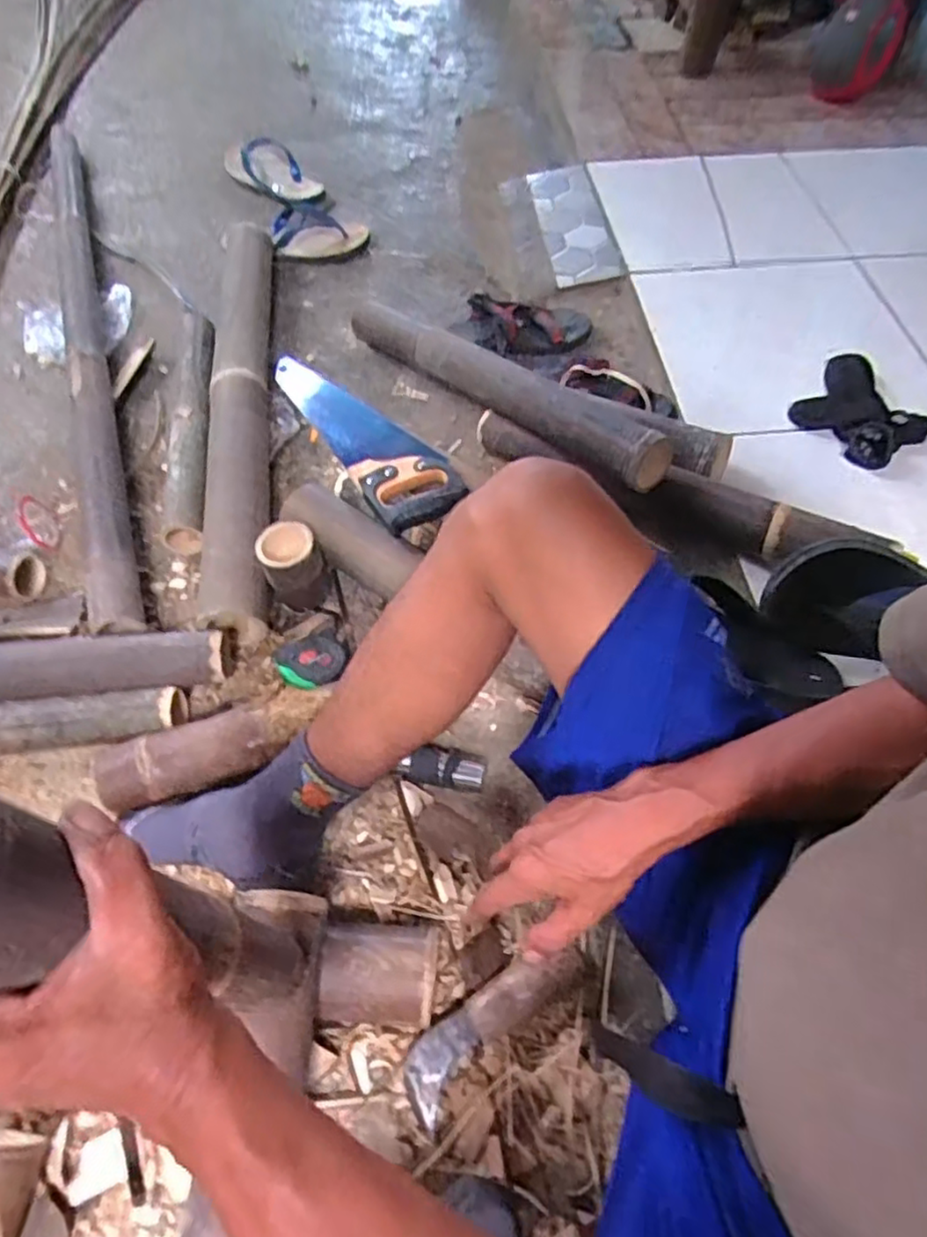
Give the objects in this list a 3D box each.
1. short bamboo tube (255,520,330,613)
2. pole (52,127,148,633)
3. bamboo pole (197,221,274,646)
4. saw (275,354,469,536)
[{"bbox_3d":[-0.210,-0.065,0.838,0.075,0.080,0.078,-26,62,-16],"label":"short bamboo tube"},{"bbox_3d":[-0.623,-0.490,1.109,0.062,0.065,1.272,-17,59,-11],"label":"pole"},{"bbox_3d":[-0.333,-0.340,1.012,0.085,0.087,0.823,-6,59,-5],"label":"bamboo pole"},{"bbox_3d":[-0.144,-0.271,0.937,0.113,0.026,0.439,-34,56,-4],"label":"saw"}]

